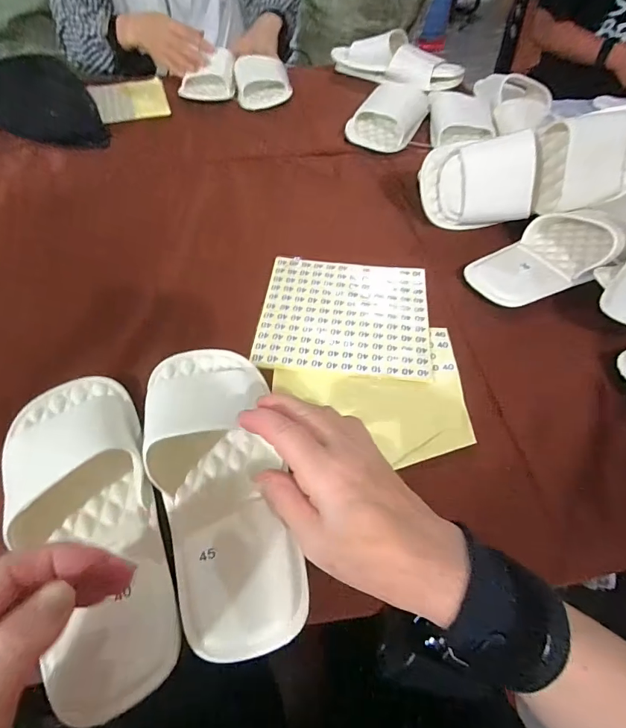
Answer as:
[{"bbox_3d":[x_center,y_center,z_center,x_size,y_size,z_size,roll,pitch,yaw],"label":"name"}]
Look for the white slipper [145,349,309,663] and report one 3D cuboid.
[{"bbox_3d":[-0.068,0.067,0.296,0.086,0.051,0.233,-14,55,-12],"label":"white slipper"}]

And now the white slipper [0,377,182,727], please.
[{"bbox_3d":[-0.156,0.096,0.279,0.089,0.055,0.230,-22,58,-17],"label":"white slipper"}]

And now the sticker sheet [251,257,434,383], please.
[{"bbox_3d":[0.034,-0.054,0.433,0.167,0.004,0.160,5,52,3],"label":"sticker sheet"}]

